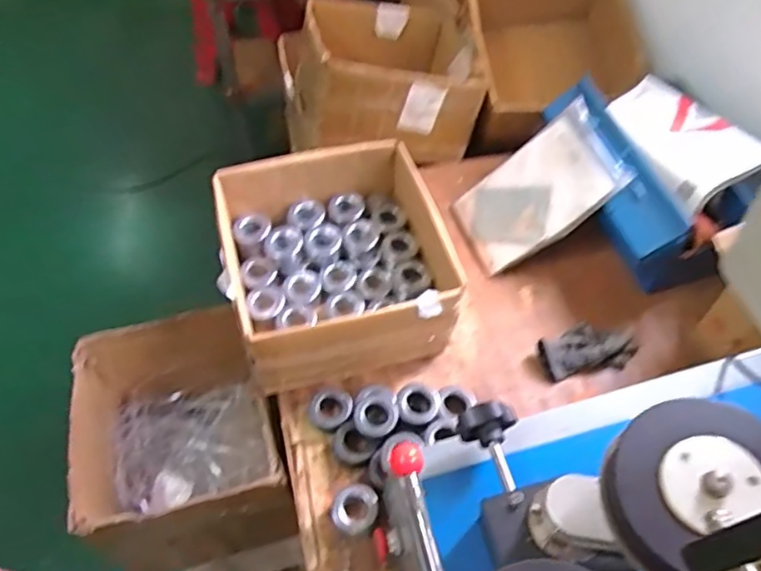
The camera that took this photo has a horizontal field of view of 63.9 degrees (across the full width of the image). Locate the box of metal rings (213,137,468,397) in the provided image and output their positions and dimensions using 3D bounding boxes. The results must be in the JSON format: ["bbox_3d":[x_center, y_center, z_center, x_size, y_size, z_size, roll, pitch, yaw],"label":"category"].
[{"bbox_3d":[-0.067,-0.042,0.974,0.346,0.143,0.343,-15,57,-11],"label":"box of metal rings"}]

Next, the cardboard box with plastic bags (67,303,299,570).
[{"bbox_3d":[-0.325,0.267,1.038,0.286,0.296,0.315,-14,57,-10],"label":"cardboard box with plastic bags"}]

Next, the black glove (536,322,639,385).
[{"bbox_3d":[0.332,0.099,0.982,0.160,0.033,0.083,-11,56,-8],"label":"black glove"}]

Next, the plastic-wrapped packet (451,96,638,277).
[{"bbox_3d":[0.268,-0.164,1.074,0.285,0.035,0.194,-38,51,24],"label":"plastic-wrapped packet"}]

